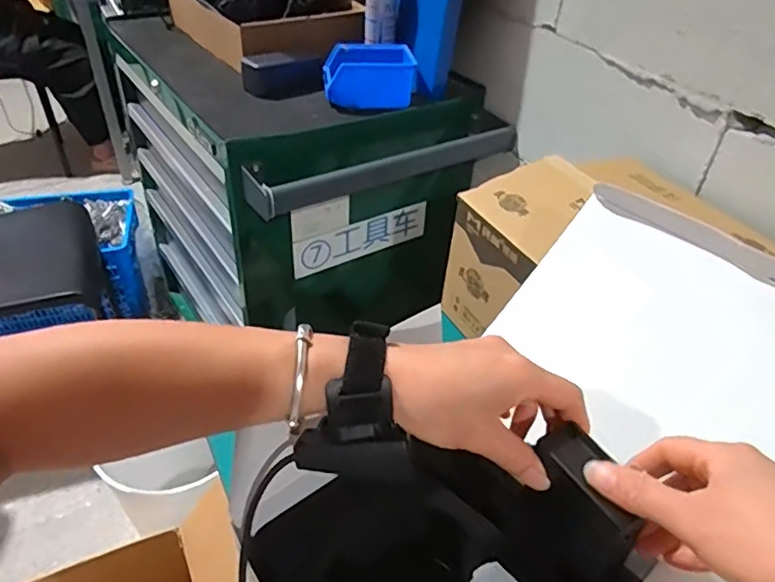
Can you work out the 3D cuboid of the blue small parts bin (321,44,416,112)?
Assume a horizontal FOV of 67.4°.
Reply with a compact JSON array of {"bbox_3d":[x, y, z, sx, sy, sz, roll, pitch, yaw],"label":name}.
[{"bbox_3d":[-0.032,-0.345,0.935,0.144,0.067,0.104,-4,40,-10],"label":"blue small parts bin"}]

